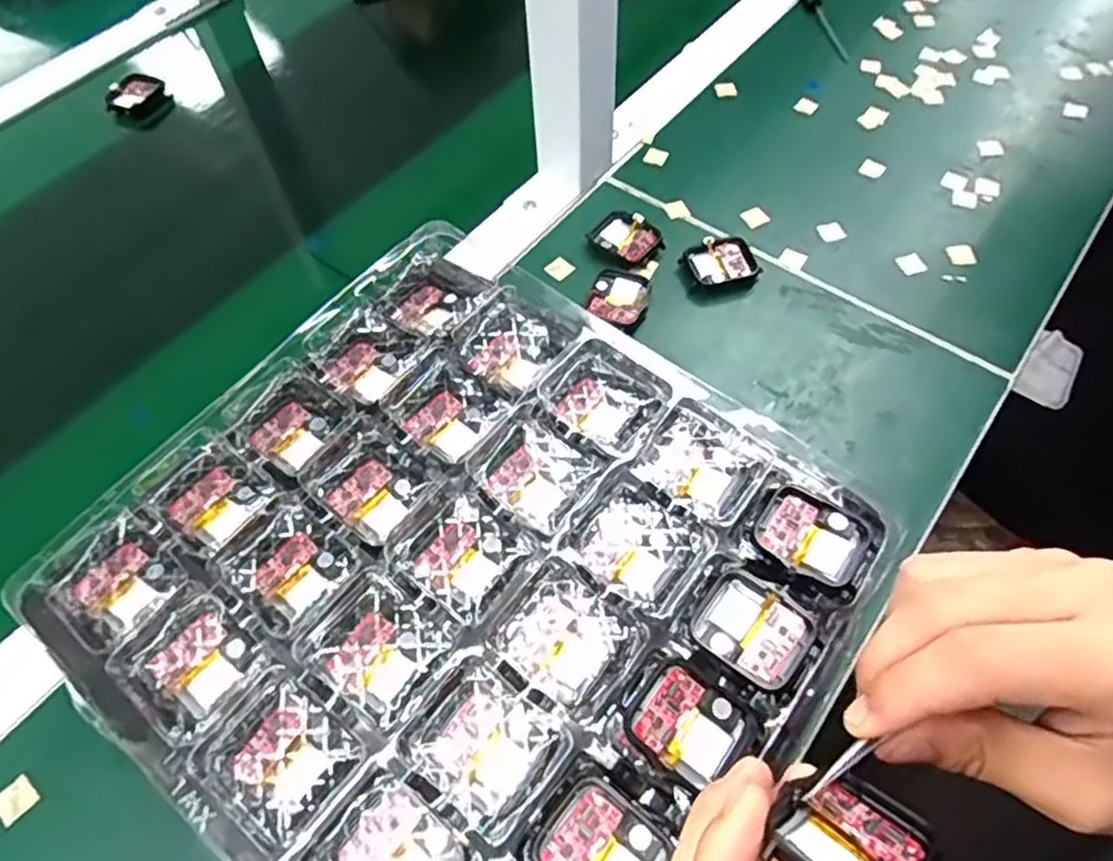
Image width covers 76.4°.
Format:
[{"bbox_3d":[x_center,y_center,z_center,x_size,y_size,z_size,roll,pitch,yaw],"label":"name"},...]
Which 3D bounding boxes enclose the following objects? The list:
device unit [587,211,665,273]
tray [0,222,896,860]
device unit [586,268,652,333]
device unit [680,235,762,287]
[{"bbox_3d":[0.047,-0.129,0.481,0.047,0.012,0.038,39,67,22],"label":"device unit"},{"bbox_3d":[-0.040,0.055,0.303,0.277,0.025,0.263,34,65,20],"label":"tray"},{"bbox_3d":[0.040,-0.085,0.453,0.037,0.007,0.044,19,61,13],"label":"device unit"},{"bbox_3d":[0.109,-0.110,0.465,0.047,0.014,0.035,-15,59,-7],"label":"device unit"}]

